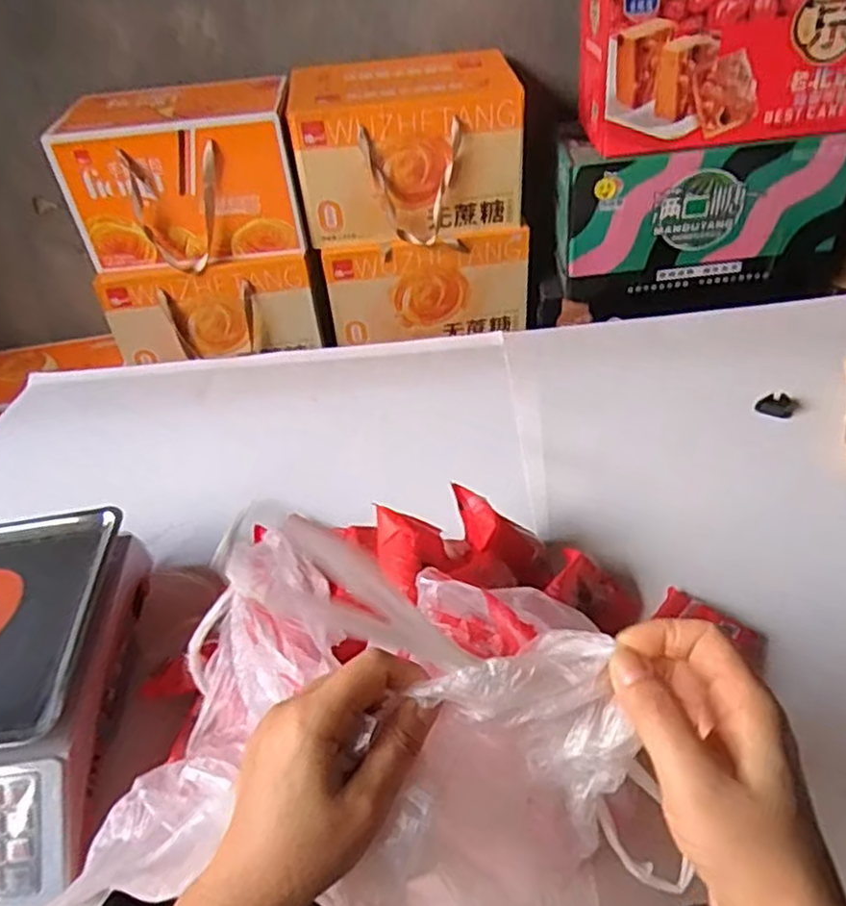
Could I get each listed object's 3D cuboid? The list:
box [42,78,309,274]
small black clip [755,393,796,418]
[{"bbox_3d":[-0.454,-0.518,1.327,0.409,0.236,0.267,-13,40,-7],"label":"box"},{"bbox_3d":[0.444,-0.060,0.888,0.043,0.019,0.024,18,46,27],"label":"small black clip"}]

